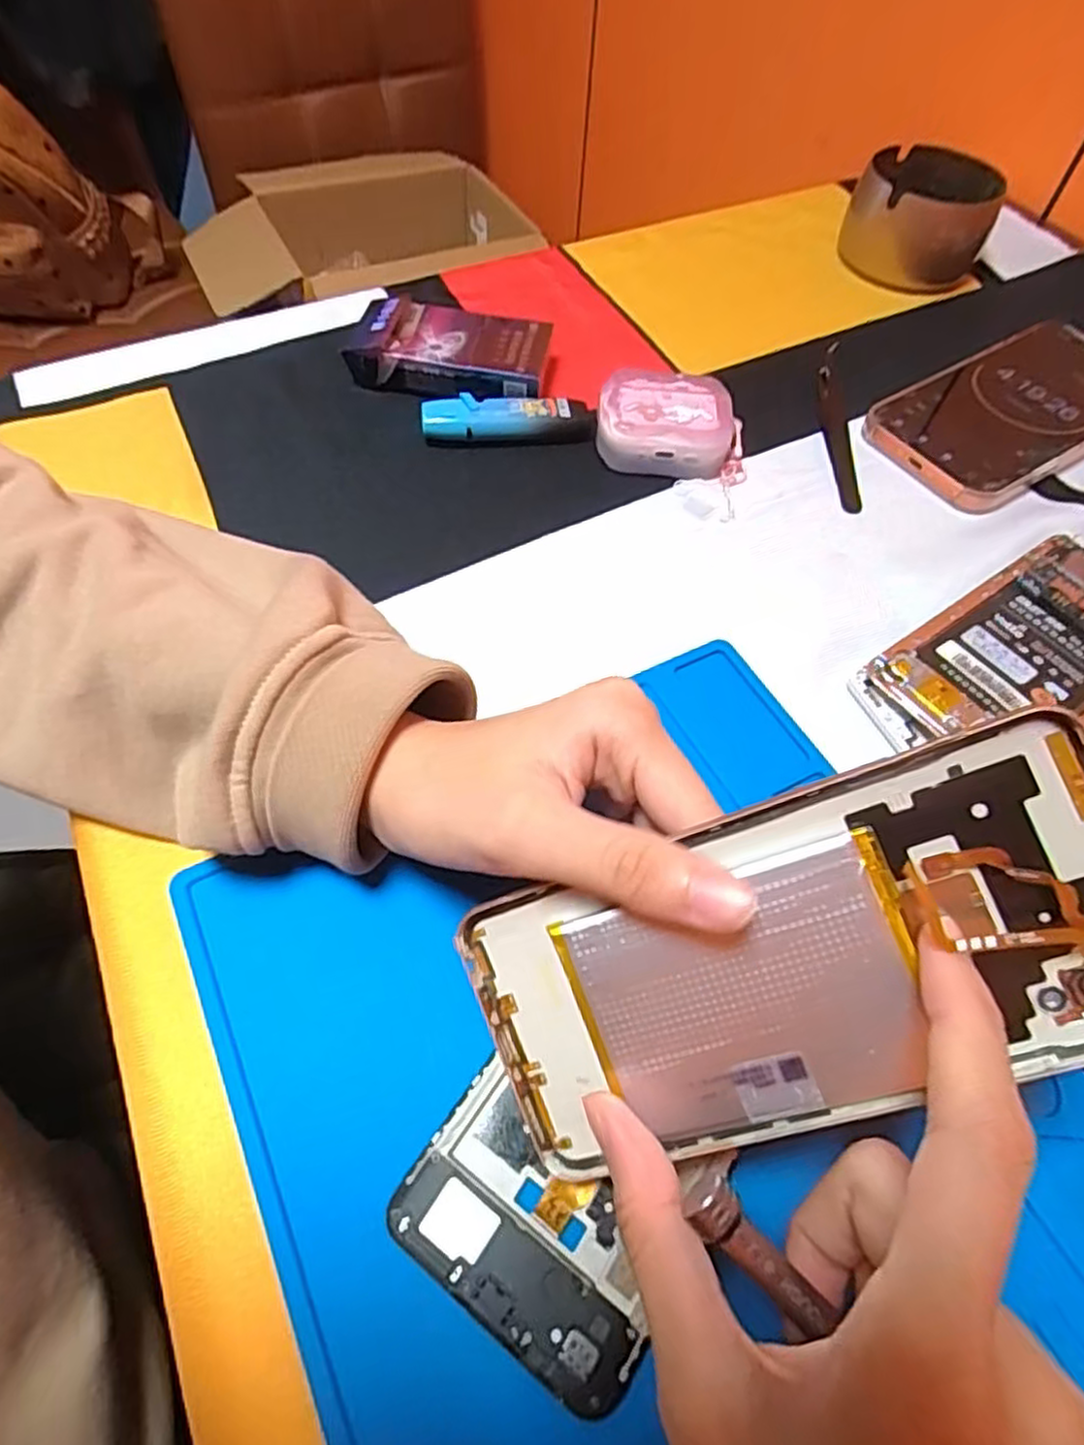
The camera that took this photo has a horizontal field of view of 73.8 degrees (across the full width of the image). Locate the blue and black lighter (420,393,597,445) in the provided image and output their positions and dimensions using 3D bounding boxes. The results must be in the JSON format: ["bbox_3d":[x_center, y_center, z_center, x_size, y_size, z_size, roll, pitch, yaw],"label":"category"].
[{"bbox_3d":[-0.016,-0.152,0.365,0.086,0.016,0.020,-4,59,-6],"label":"blue and black lighter"}]

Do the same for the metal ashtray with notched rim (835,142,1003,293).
[{"bbox_3d":[0.244,-0.323,0.461,0.083,0.047,0.080,1,59,-2],"label":"metal ashtray with notched rim"}]

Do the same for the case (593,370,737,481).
[{"bbox_3d":[0.061,-0.146,0.357,0.064,0.028,0.045,11,59,4],"label":"case"}]

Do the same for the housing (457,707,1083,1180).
[{"bbox_3d":[0.057,0.058,0.171,0.153,0.007,0.073,-24,84,17],"label":"housing"}]

